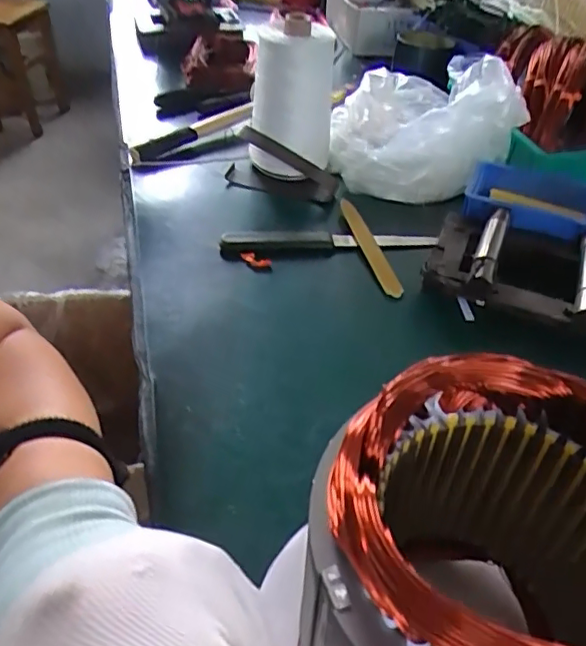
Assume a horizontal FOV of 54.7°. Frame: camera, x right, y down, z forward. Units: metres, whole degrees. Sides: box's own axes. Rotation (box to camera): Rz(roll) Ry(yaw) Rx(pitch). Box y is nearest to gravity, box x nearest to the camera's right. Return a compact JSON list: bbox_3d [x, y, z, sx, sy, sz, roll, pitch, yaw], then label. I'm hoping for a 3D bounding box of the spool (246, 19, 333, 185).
[{"bbox_3d":[-0.003,-0.272,0.709,0.105,0.157,0.116,3,43,-1],"label":"spool"}]

